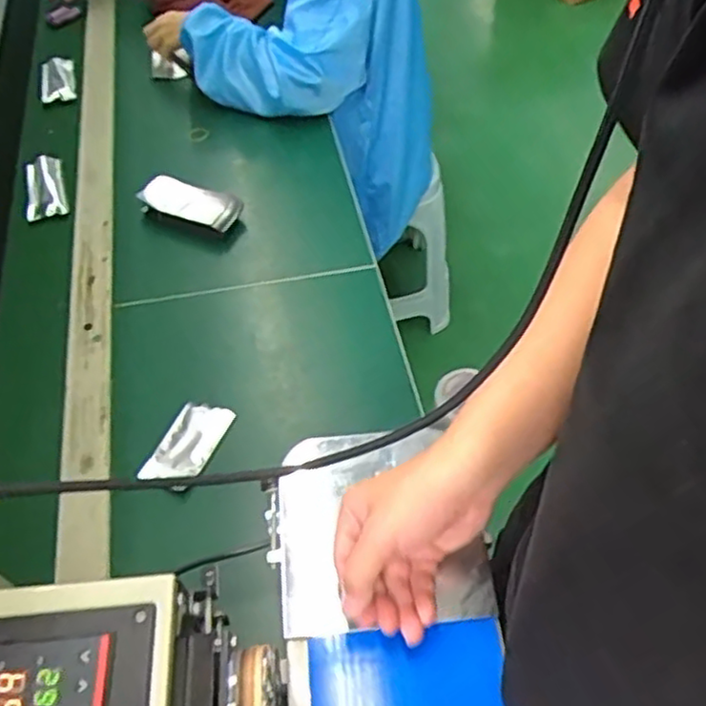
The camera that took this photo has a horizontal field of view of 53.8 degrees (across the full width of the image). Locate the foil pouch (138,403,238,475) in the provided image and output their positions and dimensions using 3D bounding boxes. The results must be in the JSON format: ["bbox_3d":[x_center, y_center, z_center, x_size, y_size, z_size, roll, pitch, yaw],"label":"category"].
[{"bbox_3d":[-0.180,0.098,0.764,0.059,0.012,0.105,18,55,14],"label":"foil pouch"}]

